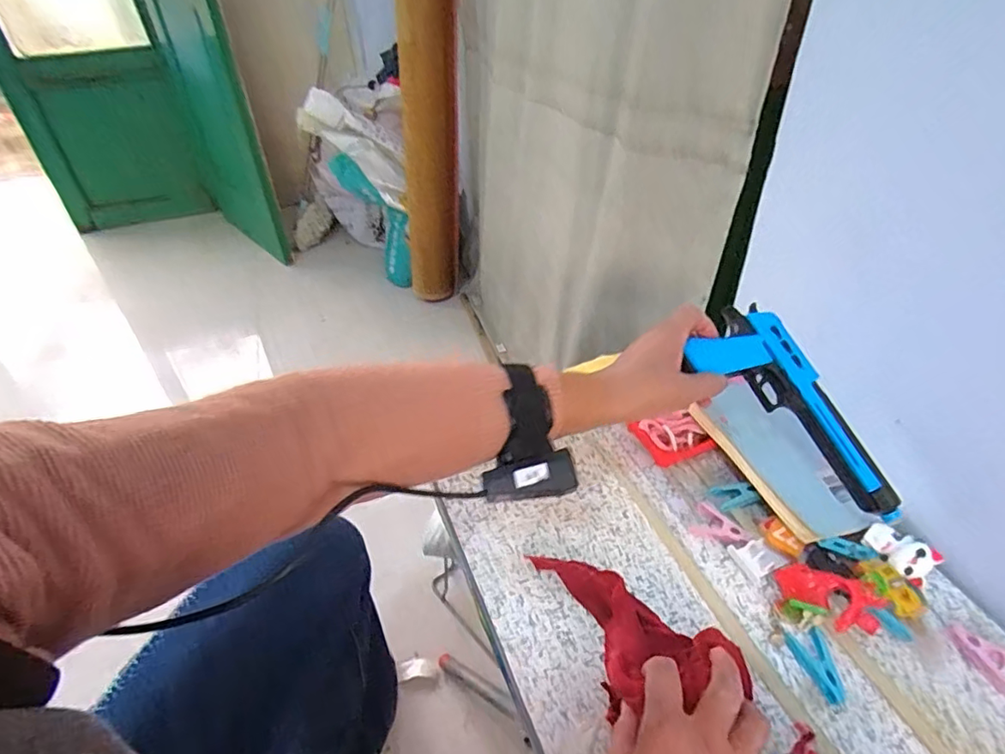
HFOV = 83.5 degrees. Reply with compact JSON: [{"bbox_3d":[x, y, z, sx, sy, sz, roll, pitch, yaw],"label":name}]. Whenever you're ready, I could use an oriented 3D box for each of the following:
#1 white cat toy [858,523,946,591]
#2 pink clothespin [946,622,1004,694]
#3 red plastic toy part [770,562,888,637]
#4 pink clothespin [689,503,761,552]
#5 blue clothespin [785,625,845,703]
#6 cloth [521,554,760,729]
[{"bbox_3d":[0.343,0.152,0.487,0.032,0.028,0.053,-27,45,-26],"label":"white cat toy"},{"bbox_3d":[0.381,0.220,0.444,0.041,0.013,0.052,-32,47,-30],"label":"pink clothespin"},{"bbox_3d":[0.263,0.183,0.458,0.074,0.038,0.031,18,44,24],"label":"red plastic toy part"},{"bbox_3d":[0.208,0.141,0.526,0.057,0.012,0.034,17,44,23],"label":"pink clothespin"},{"bbox_3d":[0.244,0.224,0.437,0.029,0.009,0.054,-5,39,-2],"label":"blue clothespin"},{"bbox_3d":[0.093,0.201,0.444,0.180,0.033,0.093,25,47,34],"label":"cloth"}]

